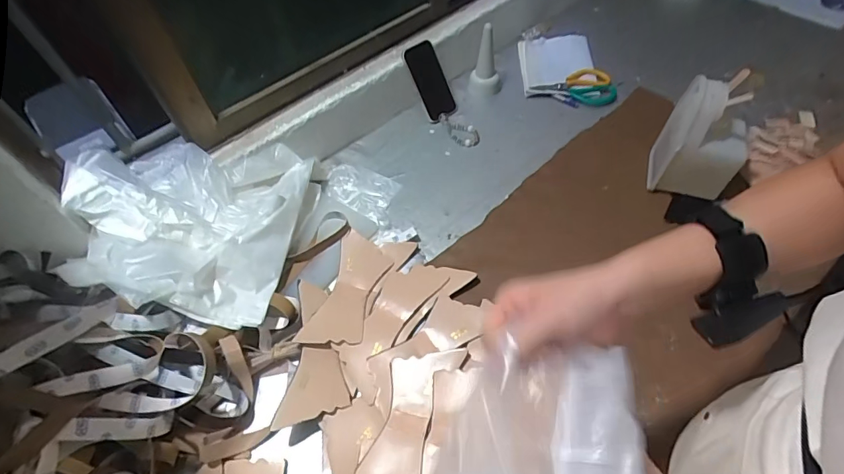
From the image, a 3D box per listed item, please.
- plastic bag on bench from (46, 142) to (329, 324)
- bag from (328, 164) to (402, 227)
[{"bbox_3d":[-0.372,-0.033,0.742,0.311,0.166,0.348,2,56,6],"label":"plastic bag on bench"},{"bbox_3d":[-0.117,-0.093,0.881,0.160,0.013,0.111,21,60,18],"label":"bag"}]

